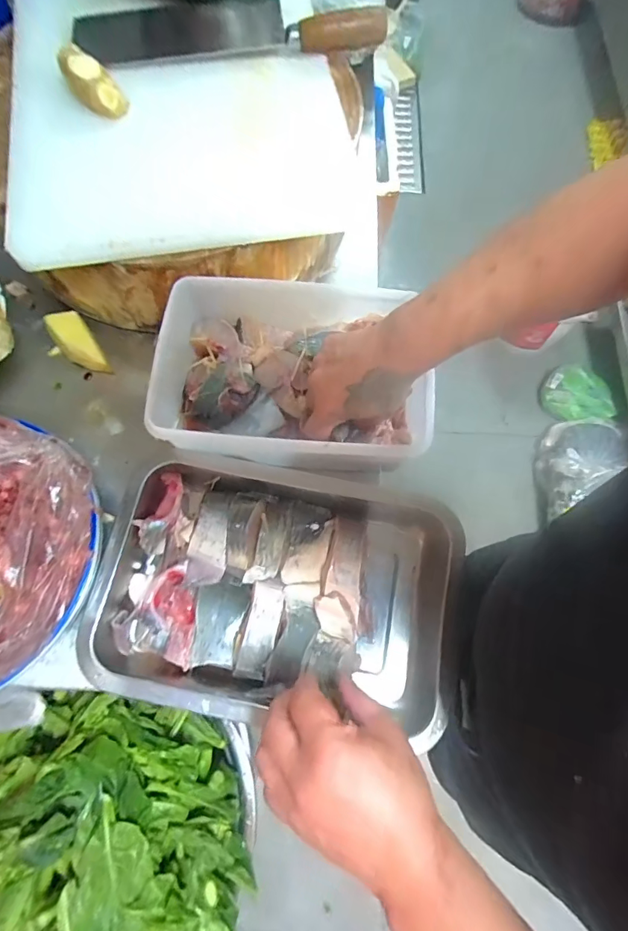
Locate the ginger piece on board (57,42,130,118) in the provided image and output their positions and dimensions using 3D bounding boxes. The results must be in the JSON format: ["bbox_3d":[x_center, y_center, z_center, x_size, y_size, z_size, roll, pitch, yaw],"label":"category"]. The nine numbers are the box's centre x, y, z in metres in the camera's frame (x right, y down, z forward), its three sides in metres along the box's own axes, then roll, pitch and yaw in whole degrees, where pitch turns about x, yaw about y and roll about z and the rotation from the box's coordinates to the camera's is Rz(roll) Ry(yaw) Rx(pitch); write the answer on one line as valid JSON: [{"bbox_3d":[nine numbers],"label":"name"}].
[{"bbox_3d":[-0.211,-0.360,0.412,0.062,0.036,0.027,33,74,10],"label":"ginger piece on board"}]

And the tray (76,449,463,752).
[{"bbox_3d":[-0.028,0.113,0.404,0.318,0.050,0.205,11,71,3],"label":"tray"}]

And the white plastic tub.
[{"bbox_3d":[-0.020,-0.085,0.435,0.247,0.087,0.169,5,71,1],"label":"white plastic tub"}]

